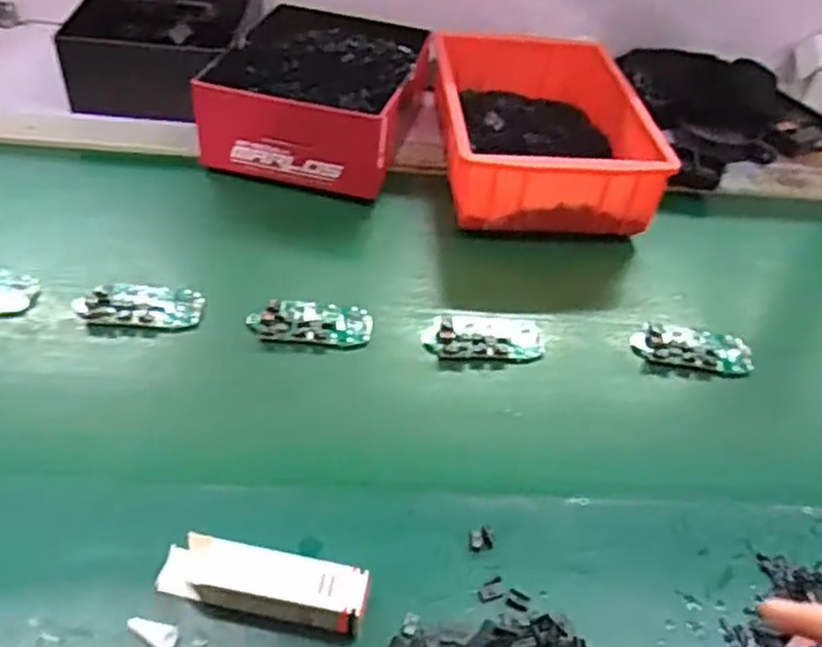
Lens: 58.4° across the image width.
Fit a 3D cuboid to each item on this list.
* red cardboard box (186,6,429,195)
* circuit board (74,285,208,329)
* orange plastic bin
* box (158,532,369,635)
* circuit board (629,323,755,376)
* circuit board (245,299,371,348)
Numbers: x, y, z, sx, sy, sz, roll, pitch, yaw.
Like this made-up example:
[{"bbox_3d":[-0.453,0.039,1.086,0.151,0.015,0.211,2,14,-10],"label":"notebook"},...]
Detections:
[{"bbox_3d":[-0.100,-0.249,0.792,0.200,0.080,0.242,13,44,6],"label":"red cardboard box"},{"bbox_3d":[-0.221,-0.016,0.601,0.098,0.012,0.042,3,44,-5],"label":"circuit board"},{"bbox_3d":[0.129,-0.214,0.791,0.198,0.090,0.294,1,44,-7],"label":"orange plastic bin"},{"bbox_3d":[-0.085,0.153,0.428,0.118,0.031,0.030,12,44,5],"label":"box"},{"bbox_3d":[0.240,0.021,0.629,0.099,0.016,0.044,11,44,3],"label":"circuit board"},{"bbox_3d":[-0.082,-0.003,0.603,0.098,0.011,0.041,2,44,-5],"label":"circuit board"}]

